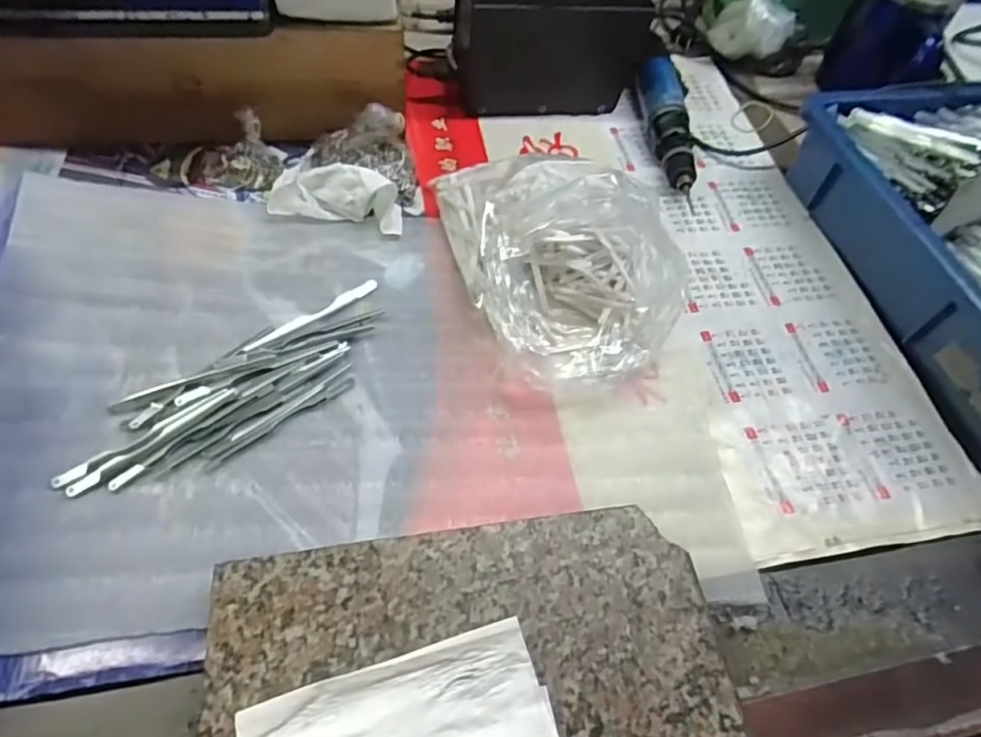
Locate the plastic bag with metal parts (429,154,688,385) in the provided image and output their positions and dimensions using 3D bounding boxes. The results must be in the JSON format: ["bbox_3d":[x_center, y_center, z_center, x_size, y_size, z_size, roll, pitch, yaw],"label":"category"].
[{"bbox_3d":[0.046,-0.088,0.421,0.128,0.078,0.203,-11,59,-13],"label":"plastic bag with metal parts"}]

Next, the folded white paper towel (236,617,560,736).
[{"bbox_3d":[-0.041,0.156,0.258,0.132,0.009,0.053,-11,56,-13],"label":"folded white paper towel"}]

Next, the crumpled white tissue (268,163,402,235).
[{"bbox_3d":[-0.118,-0.132,0.454,0.099,0.040,0.044,4,57,-4],"label":"crumpled white tissue"}]

